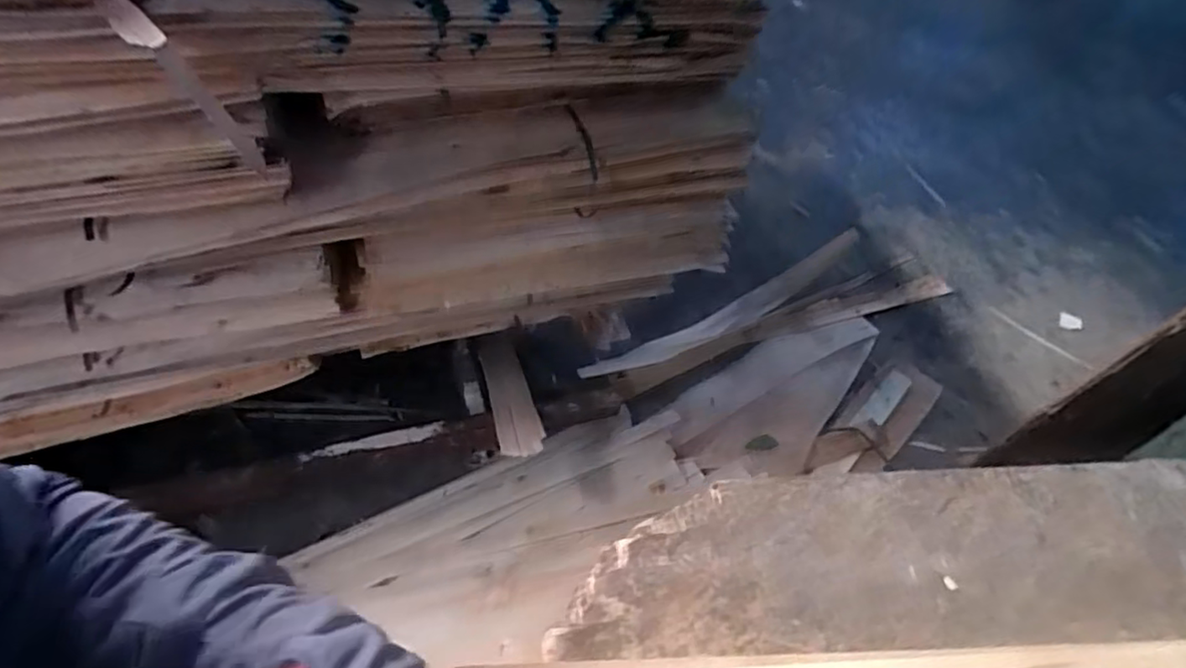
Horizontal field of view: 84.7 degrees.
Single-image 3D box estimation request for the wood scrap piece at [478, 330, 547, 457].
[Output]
[{"bbox_3d":[-0.171,0.112,1.314,0.084,0.022,0.370,-9,37,-13],"label":"wood scrap piece"}]

